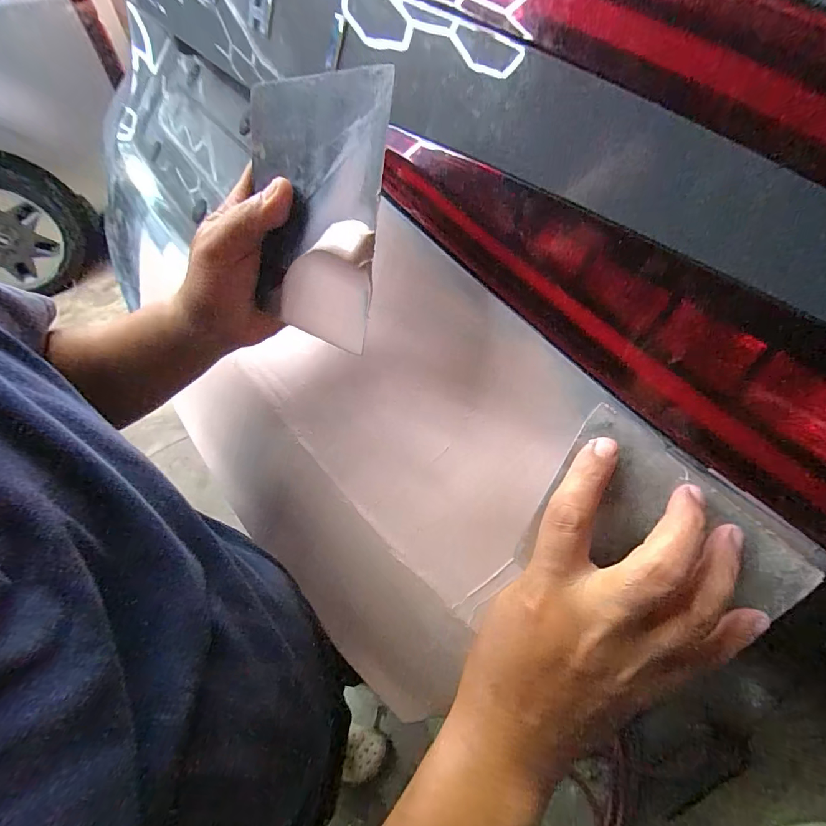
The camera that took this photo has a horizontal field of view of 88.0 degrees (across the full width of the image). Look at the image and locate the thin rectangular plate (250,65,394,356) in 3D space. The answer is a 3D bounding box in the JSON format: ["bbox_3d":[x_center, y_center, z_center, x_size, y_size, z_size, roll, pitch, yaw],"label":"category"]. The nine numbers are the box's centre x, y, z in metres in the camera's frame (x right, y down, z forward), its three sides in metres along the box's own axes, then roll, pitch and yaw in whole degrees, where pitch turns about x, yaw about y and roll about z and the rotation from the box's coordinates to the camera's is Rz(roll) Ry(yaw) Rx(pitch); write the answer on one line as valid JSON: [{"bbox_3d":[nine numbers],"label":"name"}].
[{"bbox_3d":[-0.061,-0.115,0.251,0.096,0.137,0.008,20,22,25],"label":"thin rectangular plate"}]

